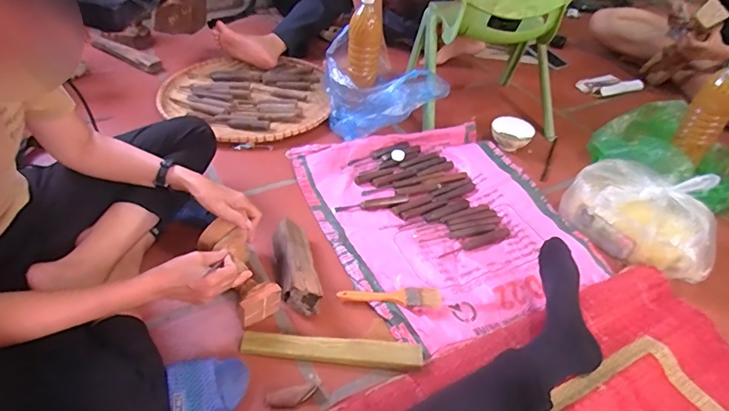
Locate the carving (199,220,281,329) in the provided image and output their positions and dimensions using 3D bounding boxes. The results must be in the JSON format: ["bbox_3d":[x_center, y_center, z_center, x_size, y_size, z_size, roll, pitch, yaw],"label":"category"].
[{"bbox_3d":[-0.212,0.113,0.798,0.080,0.094,0.178,-26,67,-27],"label":"carving"}]

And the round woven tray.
[{"bbox_3d":[-0.335,-0.312,1.308,0.443,0.020,0.449,1,43,-1],"label":"round woven tray"}]

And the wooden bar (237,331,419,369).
[{"bbox_3d":[-0.051,0.230,0.739,0.281,0.021,0.040,4,41,0],"label":"wooden bar"}]

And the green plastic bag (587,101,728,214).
[{"bbox_3d":[0.748,-0.123,1.103,0.343,0.103,0.301,-2,42,-7],"label":"green plastic bag"}]

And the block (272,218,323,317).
[{"bbox_3d":[-0.123,0.110,0.828,0.064,0.059,0.182,-9,43,-14],"label":"block"}]

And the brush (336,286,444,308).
[{"bbox_3d":[0.044,0.162,0.814,0.176,0.014,0.038,0,41,-4],"label":"brush"}]

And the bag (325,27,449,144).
[{"bbox_3d":[0.047,-0.312,1.231,0.292,0.152,0.246,-5,42,-11],"label":"bag"}]

